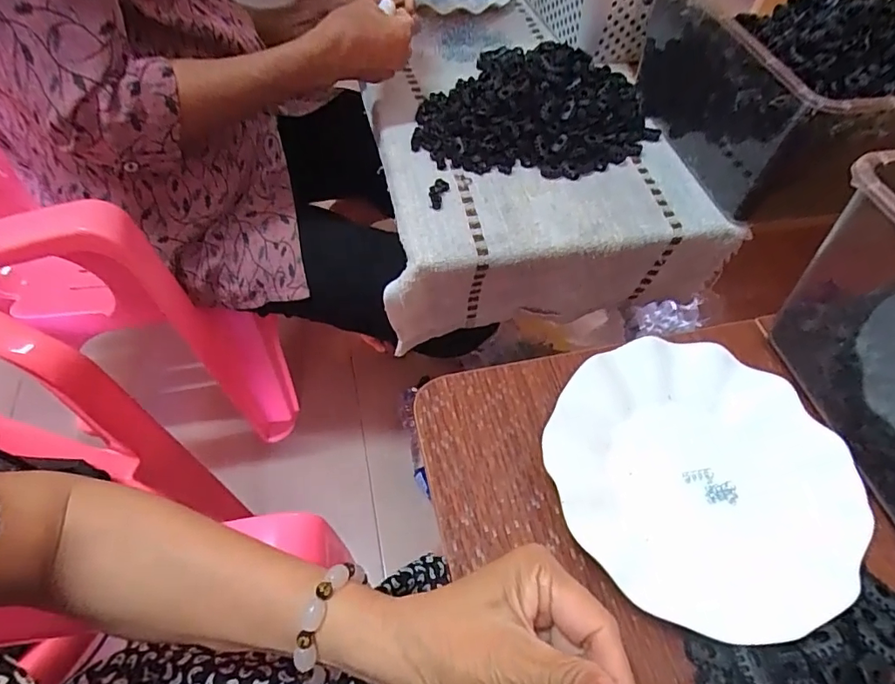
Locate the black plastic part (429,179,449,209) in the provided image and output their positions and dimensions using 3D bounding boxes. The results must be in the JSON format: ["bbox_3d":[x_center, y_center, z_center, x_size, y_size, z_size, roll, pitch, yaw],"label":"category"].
[{"bbox_3d":[-0.009,-0.151,0.511,0.016,0.007,0.037,14,57,9],"label":"black plastic part"}]

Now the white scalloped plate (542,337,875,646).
[{"bbox_3d":[0.157,0.081,0.320,0.180,0.021,0.176,0,56,0],"label":"white scalloped plate"}]

